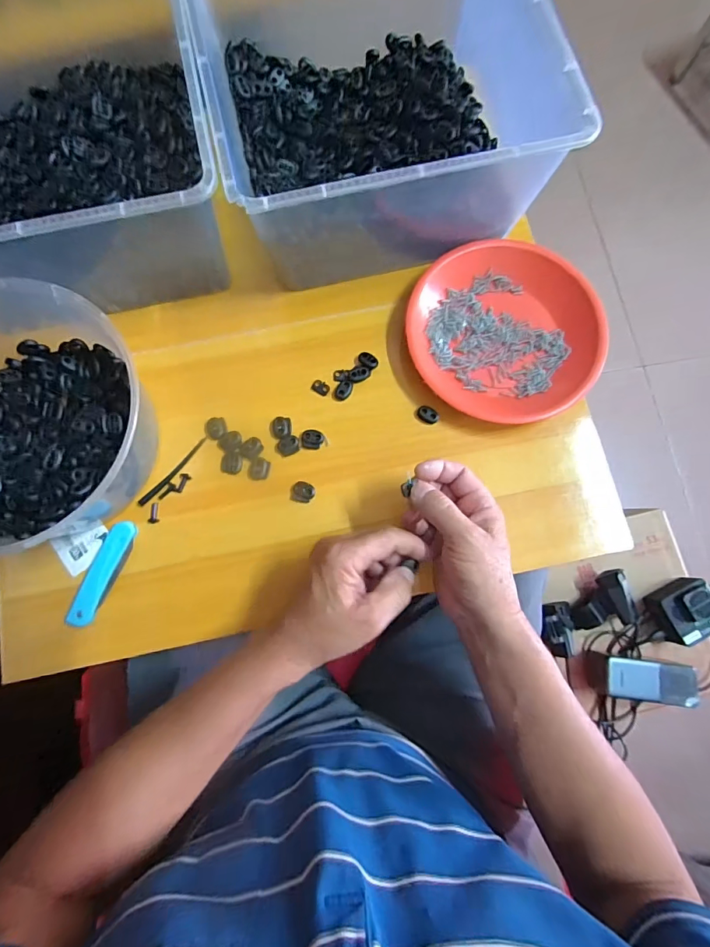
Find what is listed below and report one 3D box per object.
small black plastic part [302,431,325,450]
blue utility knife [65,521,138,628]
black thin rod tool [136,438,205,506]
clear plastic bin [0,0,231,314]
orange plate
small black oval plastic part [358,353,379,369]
[{"bbox_3d":[-0.042,-0.034,0.436,0.021,0.004,0.019,0,78,0],"label":"small black plastic part"},{"bbox_3d":[-0.235,0.093,0.407,0.026,0.010,0.099,23,79,4],"label":"blue utility knife"},{"bbox_3d":[-0.179,-0.001,0.431,0.008,0.004,0.089,41,81,7],"label":"black thin rod tool"},{"bbox_3d":[-0.287,-0.333,0.415,0.297,0.120,0.348,-12,79,-3],"label":"clear plastic bin"},{"bbox_3d":[0.151,-0.143,0.443,0.191,0.031,0.173,31,80,6],"label":"orange plate"},{"bbox_3d":[0.014,-0.117,0.451,0.022,0.004,0.014,31,80,6],"label":"small black oval plastic part"}]

